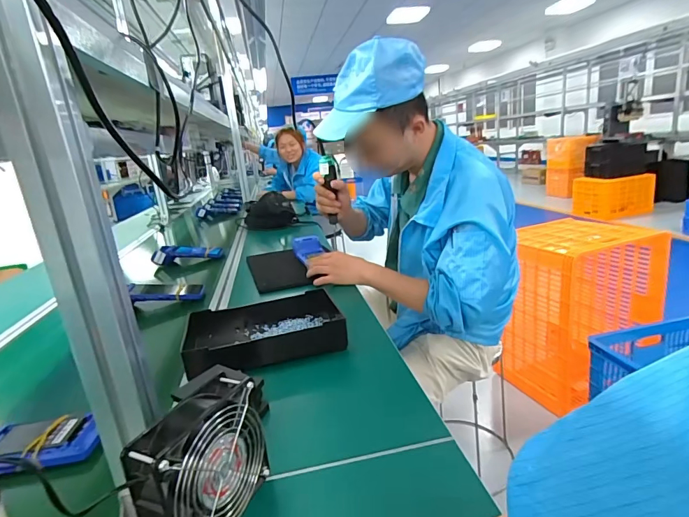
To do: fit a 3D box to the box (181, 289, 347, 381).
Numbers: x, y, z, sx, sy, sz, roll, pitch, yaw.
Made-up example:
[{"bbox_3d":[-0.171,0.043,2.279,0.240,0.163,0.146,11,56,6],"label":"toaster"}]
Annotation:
[{"bbox_3d":[-0.139,0.125,0.710,0.264,0.048,0.176,-10,17,-16],"label":"box"}]

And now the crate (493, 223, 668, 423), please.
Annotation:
[{"bbox_3d":[0.901,0.212,1.584,0.443,0.635,0.413,-16,19,-32],"label":"crate"}]

